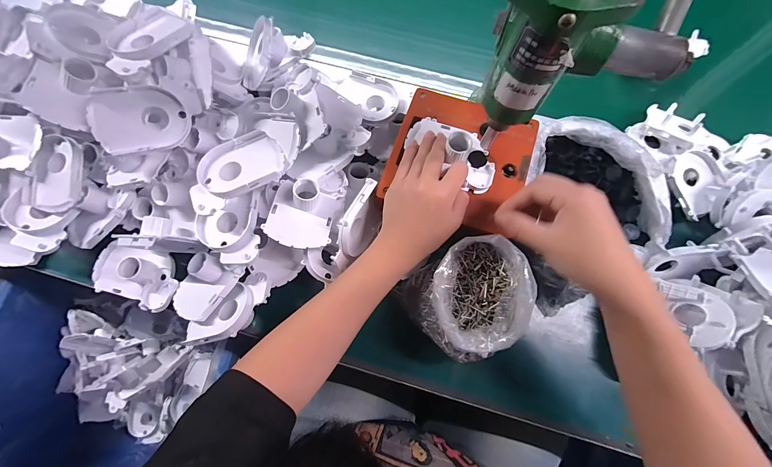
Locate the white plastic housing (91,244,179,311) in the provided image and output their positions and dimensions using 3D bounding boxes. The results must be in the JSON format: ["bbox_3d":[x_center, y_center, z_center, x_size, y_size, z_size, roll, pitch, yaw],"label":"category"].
[{"bbox_3d":[-0.297,0.050,0.380,0.099,0.032,0.066,10,73,2],"label":"white plastic housing"}]

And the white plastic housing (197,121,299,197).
[{"bbox_3d":[-0.143,-0.081,0.347,0.109,0.024,0.077,-40,78,-12],"label":"white plastic housing"}]

